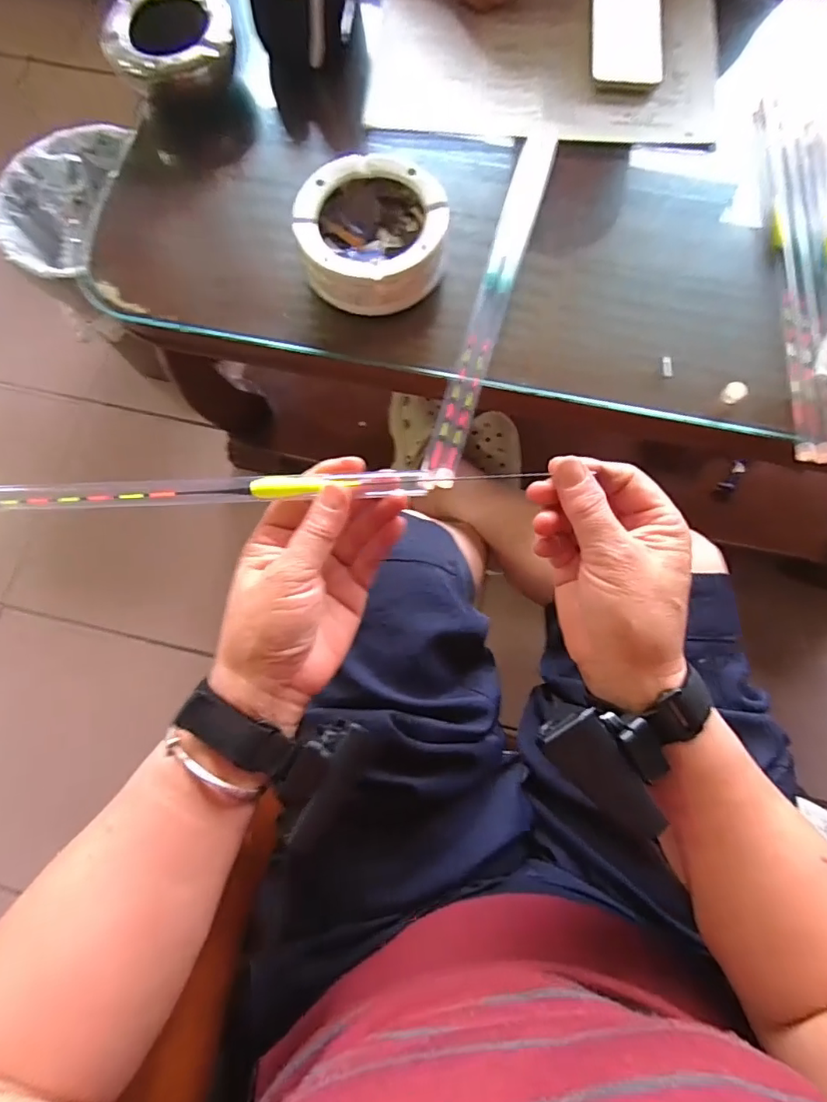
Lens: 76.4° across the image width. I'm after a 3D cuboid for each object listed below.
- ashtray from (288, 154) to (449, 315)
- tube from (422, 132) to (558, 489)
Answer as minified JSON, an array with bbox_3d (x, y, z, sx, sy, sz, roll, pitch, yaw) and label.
[{"bbox_3d":[-0.038,-0.301,0.503,0.137,0.049,0.136,5,76,3],"label":"ashtray"},{"bbox_3d":[0.077,-0.247,0.510,0.035,0.014,0.394,17,77,6],"label":"tube"}]

